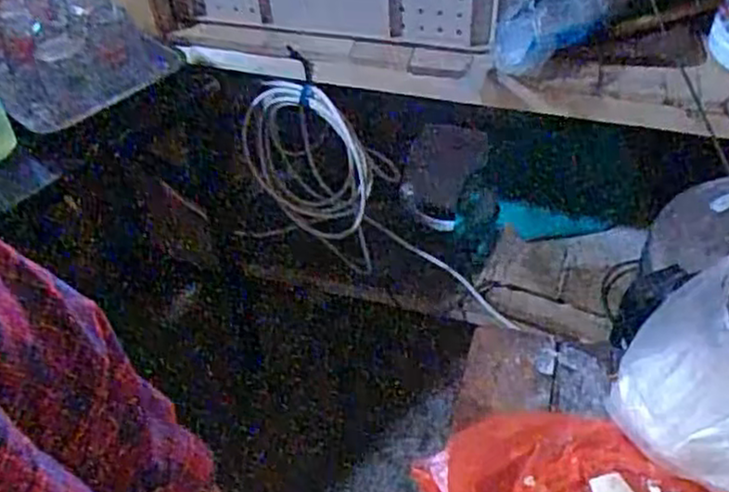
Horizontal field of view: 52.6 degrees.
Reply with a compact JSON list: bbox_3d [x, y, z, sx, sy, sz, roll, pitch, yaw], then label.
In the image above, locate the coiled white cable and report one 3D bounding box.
[{"bbox_3d":[-0.087,-0.159,1.451,0.280,0.299,0.100,7,49,9],"label":"coiled white cable"}]

